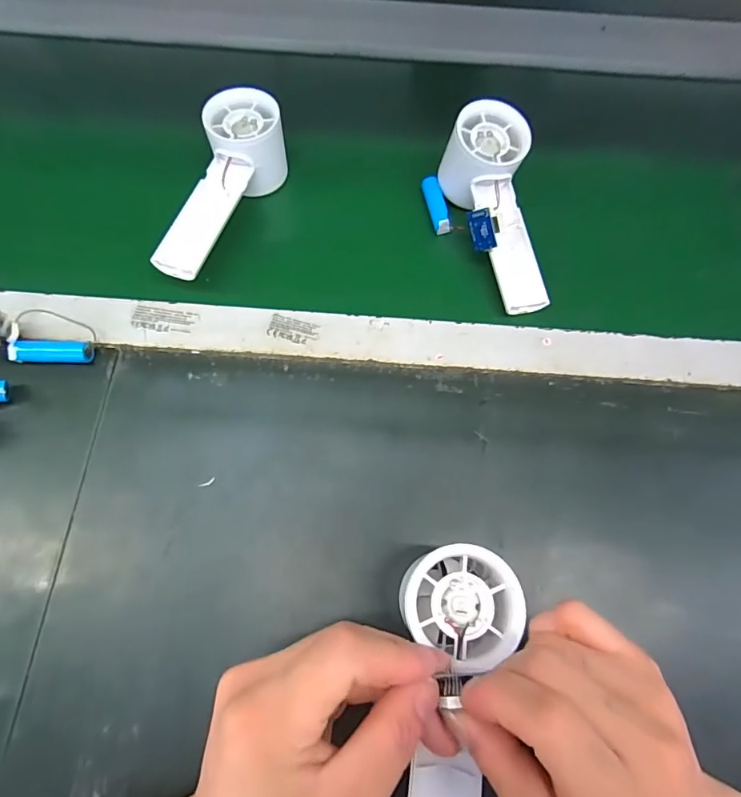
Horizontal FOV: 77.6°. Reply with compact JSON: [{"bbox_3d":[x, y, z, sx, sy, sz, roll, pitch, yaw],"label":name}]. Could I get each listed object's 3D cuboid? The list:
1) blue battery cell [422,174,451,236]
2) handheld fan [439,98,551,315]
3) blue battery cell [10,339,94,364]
[{"bbox_3d":[0.055,-0.160,0.381,0.015,0.014,0.051,-9,71,-5],"label":"blue battery cell"},{"bbox_3d":[0.101,-0.143,0.358,0.058,0.048,0.158,-13,87,-6],"label":"handheld fan"},{"bbox_3d":[-0.217,-0.032,0.315,0.050,0.014,0.015,1,70,-2],"label":"blue battery cell"}]

